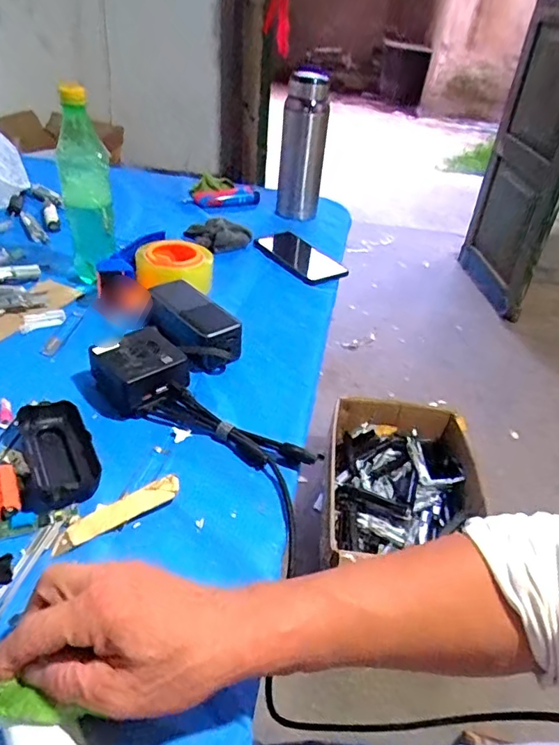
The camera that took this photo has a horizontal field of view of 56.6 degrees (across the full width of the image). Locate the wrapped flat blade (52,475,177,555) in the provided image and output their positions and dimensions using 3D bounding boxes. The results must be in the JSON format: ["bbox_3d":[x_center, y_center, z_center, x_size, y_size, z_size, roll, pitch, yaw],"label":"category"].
[{"bbox_3d":[-0.128,0.111,0.415,0.102,0.015,0.022,-18,45,-30],"label":"wrapped flat blade"}]

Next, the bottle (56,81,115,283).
[{"bbox_3d":[-0.249,-0.233,0.672,0.061,0.229,0.051,-4,39,-15],"label":"bottle"}]

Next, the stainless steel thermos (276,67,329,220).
[{"bbox_3d":[0.042,-0.412,0.956,0.076,0.232,0.085,2,38,-7],"label":"stainless steel thermos"}]

